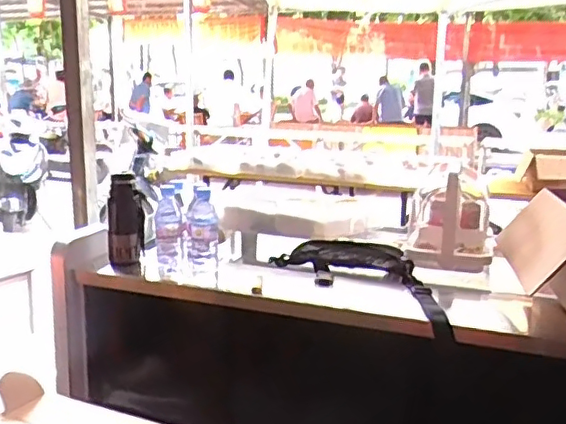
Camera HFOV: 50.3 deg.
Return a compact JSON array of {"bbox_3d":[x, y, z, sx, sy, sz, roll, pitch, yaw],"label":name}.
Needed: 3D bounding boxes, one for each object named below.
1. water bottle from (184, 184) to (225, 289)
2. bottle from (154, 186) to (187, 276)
[{"bbox_3d":[-0.173,0.055,1.313,0.069,0.200,0.062,-1,13,-8],"label":"water bottle"},{"bbox_3d":[-0.245,0.054,1.307,0.062,0.202,0.065,-2,13,-13],"label":"bottle"}]

